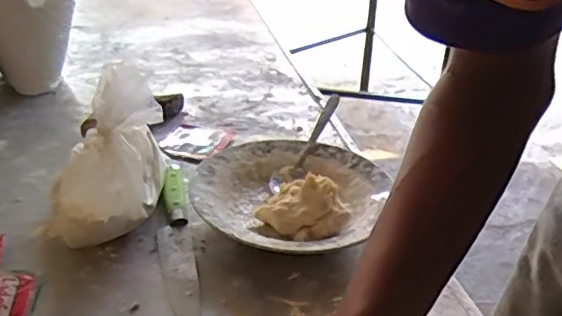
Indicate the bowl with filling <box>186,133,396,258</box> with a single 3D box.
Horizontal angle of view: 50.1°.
[{"bbox_3d":[0.005,0.033,0.606,0.187,0.057,0.197,3,30,-2],"label":"bowl with filling"}]

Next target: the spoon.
[{"bbox_3d":[0.029,-0.019,0.691,0.024,0.020,0.165,19,55,23],"label":"spoon"}]

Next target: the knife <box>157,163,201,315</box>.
[{"bbox_3d":[-0.098,0.073,0.565,0.031,0.018,0.244,-3,31,-13],"label":"knife"}]

